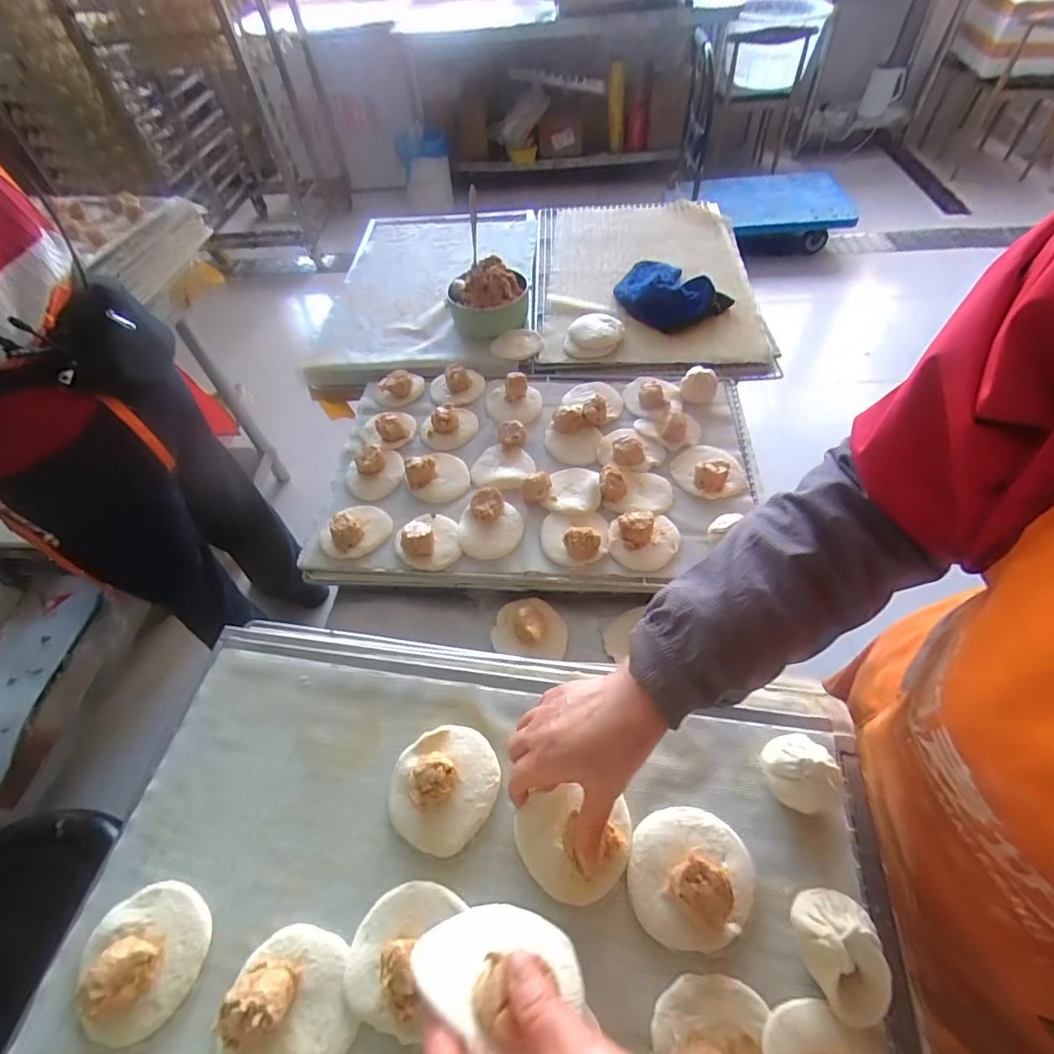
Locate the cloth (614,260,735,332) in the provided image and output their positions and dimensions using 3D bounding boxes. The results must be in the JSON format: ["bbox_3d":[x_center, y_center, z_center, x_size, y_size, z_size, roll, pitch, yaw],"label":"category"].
[{"bbox_3d":[0.241,-0.435,0.934,0.161,0.047,0.215,-31,57,-17],"label":"cloth"}]

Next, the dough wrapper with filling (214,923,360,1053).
[{"bbox_3d":[-0.169,0.329,0.347,0.084,0.037,0.087,-2,53,3],"label":"dough wrapper with filling"}]

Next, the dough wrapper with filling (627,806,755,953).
[{"bbox_3d":[0.123,0.257,0.378,0.090,0.035,0.086,-4,53,2],"label":"dough wrapper with filling"}]

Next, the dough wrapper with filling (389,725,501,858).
[{"bbox_3d":[-0.072,0.214,0.425,0.088,0.040,0.093,-2,53,3],"label":"dough wrapper with filling"}]

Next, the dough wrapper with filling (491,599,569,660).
[{"bbox_3d":[0.005,0.117,0.612,0.089,0.026,0.076,8,54,10],"label":"dough wrapper with filling"}]

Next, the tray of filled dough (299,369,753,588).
[{"bbox_3d":[0.013,-0.099,0.736,0.582,0.054,0.407,2,53,6],"label":"tray of filled dough"}]

